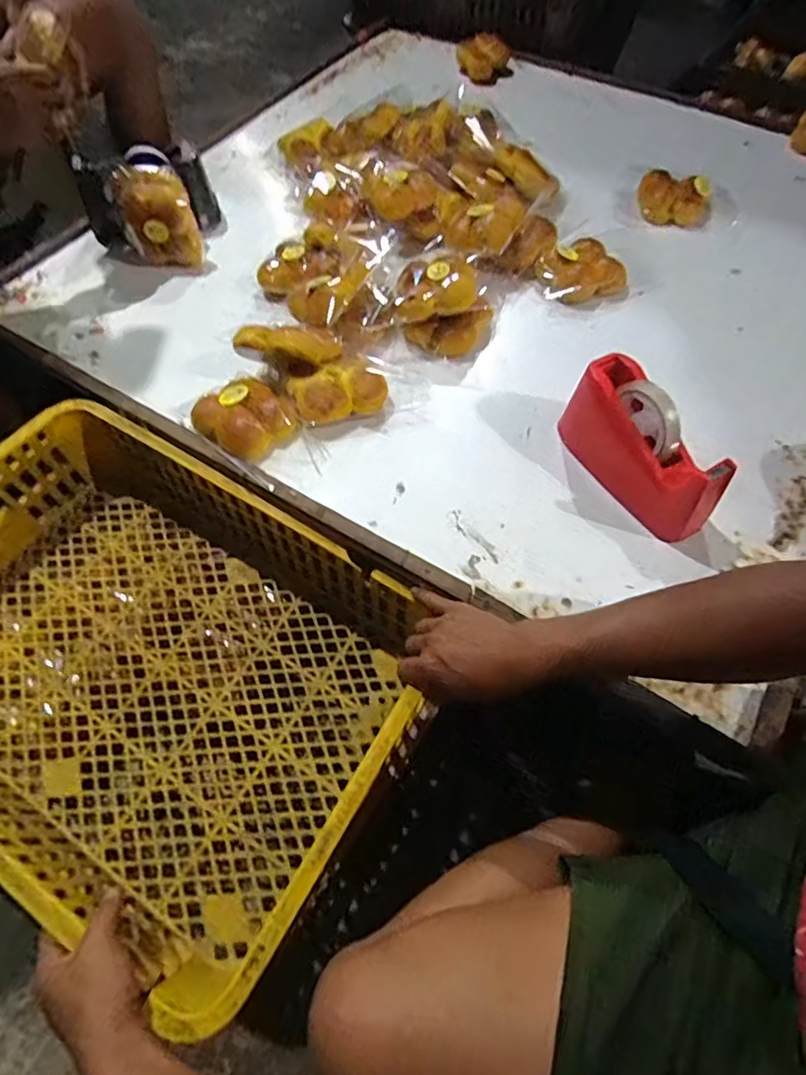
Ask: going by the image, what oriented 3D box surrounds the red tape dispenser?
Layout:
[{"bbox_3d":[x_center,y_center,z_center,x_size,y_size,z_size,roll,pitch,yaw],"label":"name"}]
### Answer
[{"bbox_3d":[0.271,-0.101,0.619,0.069,0.100,0.200,-25,63,-13],"label":"red tape dispenser"}]

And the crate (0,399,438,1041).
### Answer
[{"bbox_3d":[-0.299,0.126,0.634,0.613,0.146,0.411,30,65,16],"label":"crate"}]

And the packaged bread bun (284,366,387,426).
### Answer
[{"bbox_3d":[-0.082,-0.188,0.708,0.120,0.041,0.075,-19,62,-10],"label":"packaged bread bun"}]

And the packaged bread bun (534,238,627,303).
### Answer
[{"bbox_3d":[0.268,-0.397,0.827,0.121,0.041,0.097,-25,63,-13],"label":"packaged bread bun"}]

